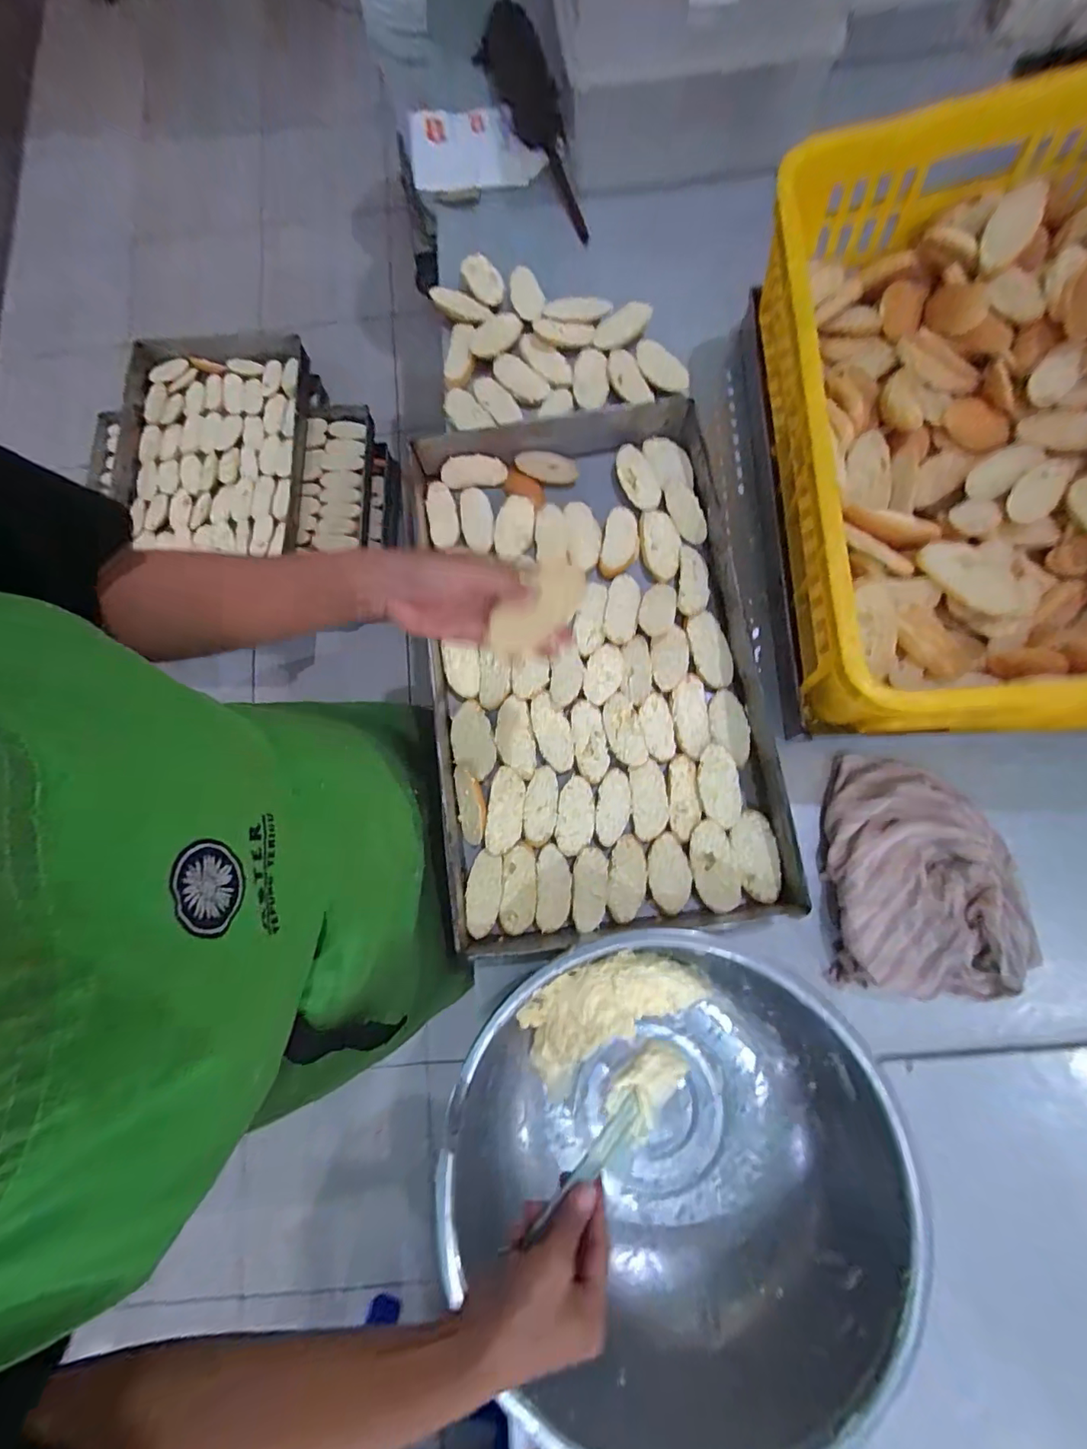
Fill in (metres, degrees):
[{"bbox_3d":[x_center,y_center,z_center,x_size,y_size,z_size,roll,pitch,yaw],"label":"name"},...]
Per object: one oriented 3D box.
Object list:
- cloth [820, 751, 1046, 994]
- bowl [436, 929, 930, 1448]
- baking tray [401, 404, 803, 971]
[{"bbox_3d":[0.420,0.168,0.541,0.210,0.051,0.231,5,79,1],"label":"cloth"},{"bbox_3d":[0.122,0.385,0.453,0.348,0.133,0.338,-11,79,-2],"label":"bowl"},{"bbox_3d":[0.050,-0.075,0.610,0.371,0.065,0.633,-9,79,-2],"label":"baking tray"}]

